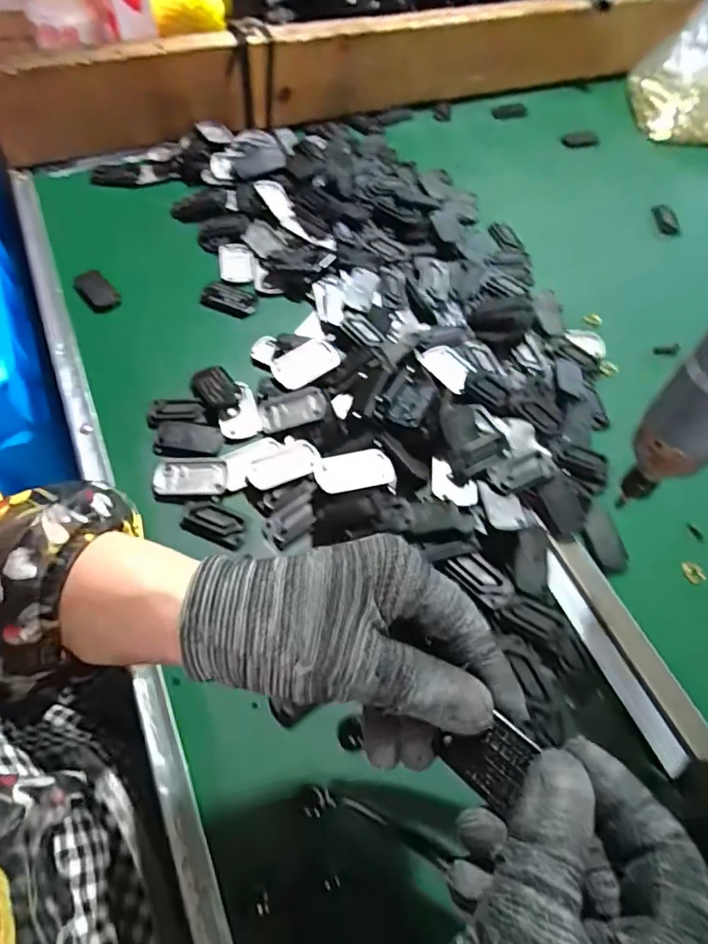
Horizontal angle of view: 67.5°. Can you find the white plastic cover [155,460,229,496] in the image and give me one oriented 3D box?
[{"bbox_3d":[-0.117,0.005,0.381,0.051,0.007,0.028,4,60,-3],"label":"white plastic cover"}]

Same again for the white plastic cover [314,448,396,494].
[{"bbox_3d":[0.000,0.000,0.378,0.055,0.008,0.029,-7,61,-9],"label":"white plastic cover"}]

